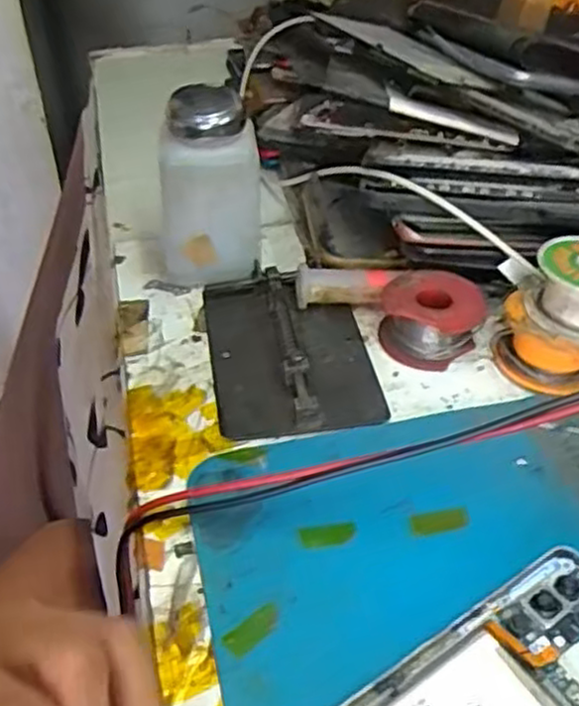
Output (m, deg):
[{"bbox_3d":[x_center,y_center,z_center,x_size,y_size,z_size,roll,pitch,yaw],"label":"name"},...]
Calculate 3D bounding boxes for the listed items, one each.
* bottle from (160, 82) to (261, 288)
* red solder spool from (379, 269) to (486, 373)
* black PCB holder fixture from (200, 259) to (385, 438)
[{"bbox_3d":[-0.045,-0.088,0.409,0.052,0.103,0.041,-7,41,-9],"label":"bottle"},{"bbox_3d":[0.074,-0.021,0.388,0.050,0.026,0.060,9,41,10],"label":"red solder spool"},{"bbox_3d":[-0.001,-0.005,0.380,0.078,0.014,0.118,-6,41,-7],"label":"black PCB holder fixture"}]

